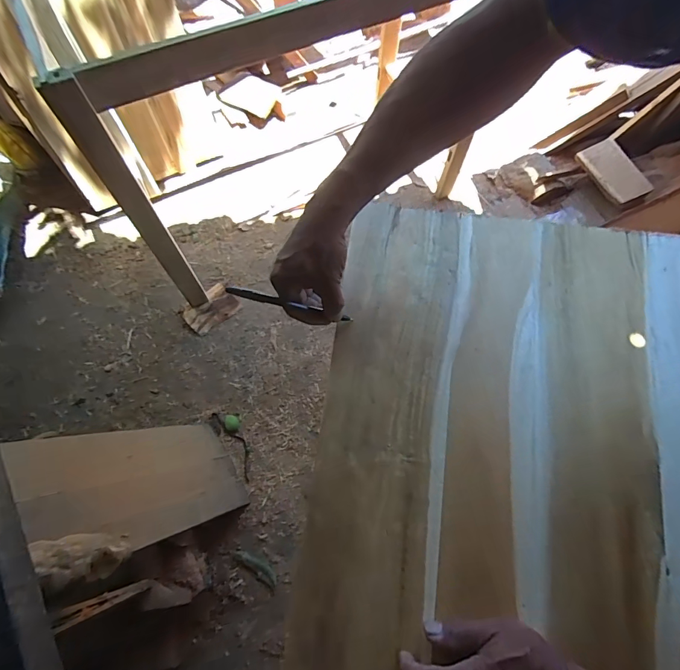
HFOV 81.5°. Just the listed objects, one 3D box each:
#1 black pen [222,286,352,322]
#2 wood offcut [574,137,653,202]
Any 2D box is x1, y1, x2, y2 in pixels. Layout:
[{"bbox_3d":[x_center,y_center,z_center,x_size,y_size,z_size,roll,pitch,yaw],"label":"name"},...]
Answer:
[{"bbox_3d":[-0.047,-0.031,0.419,0.152,0.011,0.008,12,63,-38],"label":"black pen"},{"bbox_3d":[0.903,-0.540,1.298,0.107,0.026,0.228,-38,75,24],"label":"wood offcut"}]

